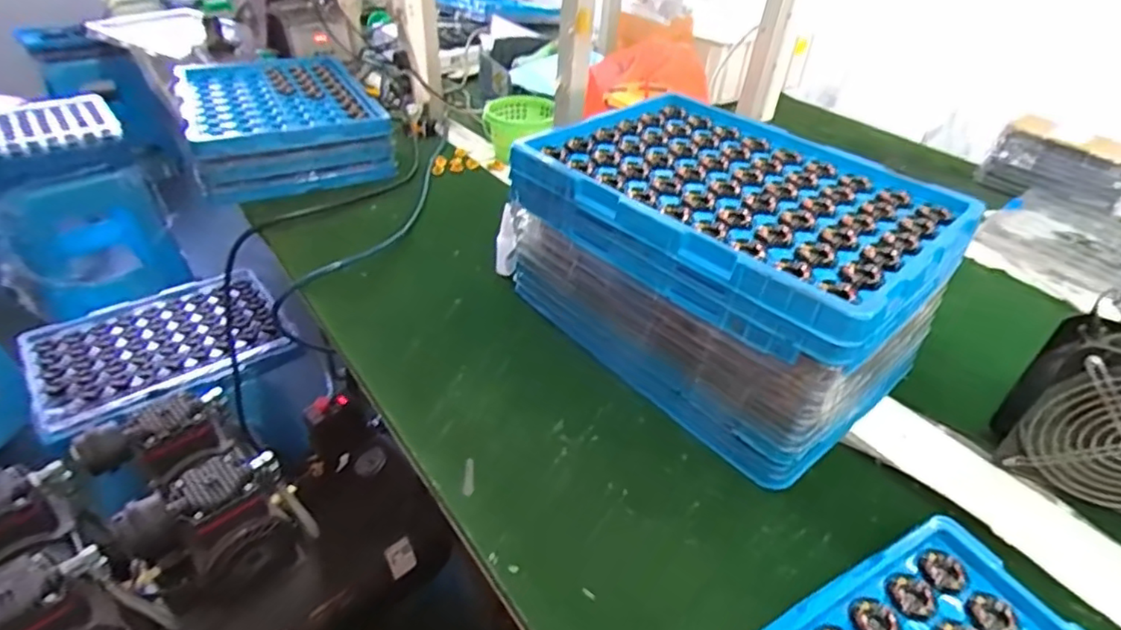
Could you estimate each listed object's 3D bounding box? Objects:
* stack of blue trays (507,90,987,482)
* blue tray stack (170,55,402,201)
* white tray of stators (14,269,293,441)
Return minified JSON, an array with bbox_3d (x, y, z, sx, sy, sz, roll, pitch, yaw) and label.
[{"bbox_3d":[0.168,-0.064,0.629,0.286,0.187,0.377,-28,47,-34],"label":"stack of blue trays"},{"bbox_3d":[-0.471,-0.332,1.019,0.280,0.110,0.445,-17,42,-24],"label":"blue tray stack"},{"bbox_3d":[-0.674,0.034,1.008,0.366,0.050,0.306,-24,45,-31],"label":"white tray of stators"}]

